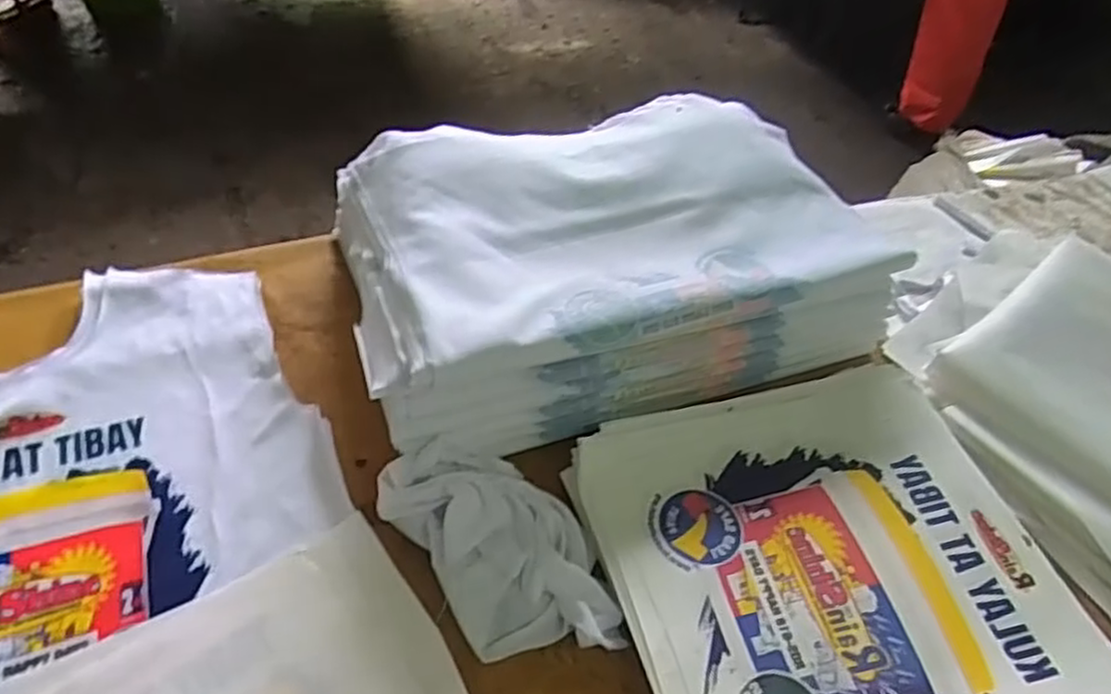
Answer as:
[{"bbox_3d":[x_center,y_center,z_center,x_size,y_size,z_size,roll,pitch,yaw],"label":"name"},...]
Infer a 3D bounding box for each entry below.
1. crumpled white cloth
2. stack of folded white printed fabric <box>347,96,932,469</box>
[{"bbox_3d":[-0.042,0.180,0.655,0.134,0.051,0.240,-30,60,-29],"label":"crumpled white cloth"},{"bbox_3d":[0.062,-0.115,0.834,0.576,0.132,0.366,-13,53,-19],"label":"stack of folded white printed fabric"}]

